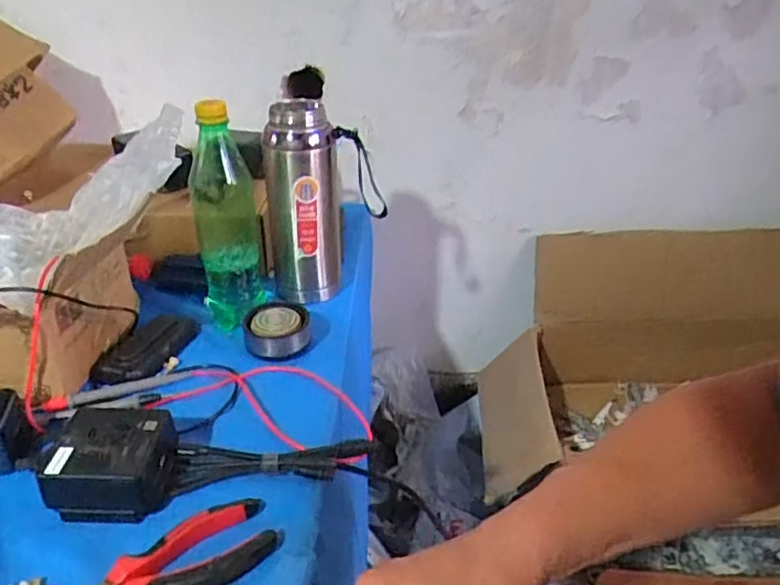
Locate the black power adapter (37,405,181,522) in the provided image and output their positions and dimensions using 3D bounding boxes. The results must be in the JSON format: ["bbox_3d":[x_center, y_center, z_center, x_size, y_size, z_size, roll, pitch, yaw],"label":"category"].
[{"bbox_3d":[-0.212,0.131,0.485,0.088,0.045,0.075,-2,32,-5],"label":"black power adapter"}]

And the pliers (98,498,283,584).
[{"bbox_3d":[-0.151,0.186,0.417,0.156,0.019,0.051,-21,38,-30],"label":"pliers"}]

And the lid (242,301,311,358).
[{"bbox_3d":[-0.118,0.035,0.656,0.067,0.029,0.063,-5,33,-10],"label":"lid"}]

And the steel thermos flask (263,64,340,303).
[{"bbox_3d":[-0.097,-0.103,0.709,0.079,0.222,0.081,-6,33,-11],"label":"steel thermos flask"}]

